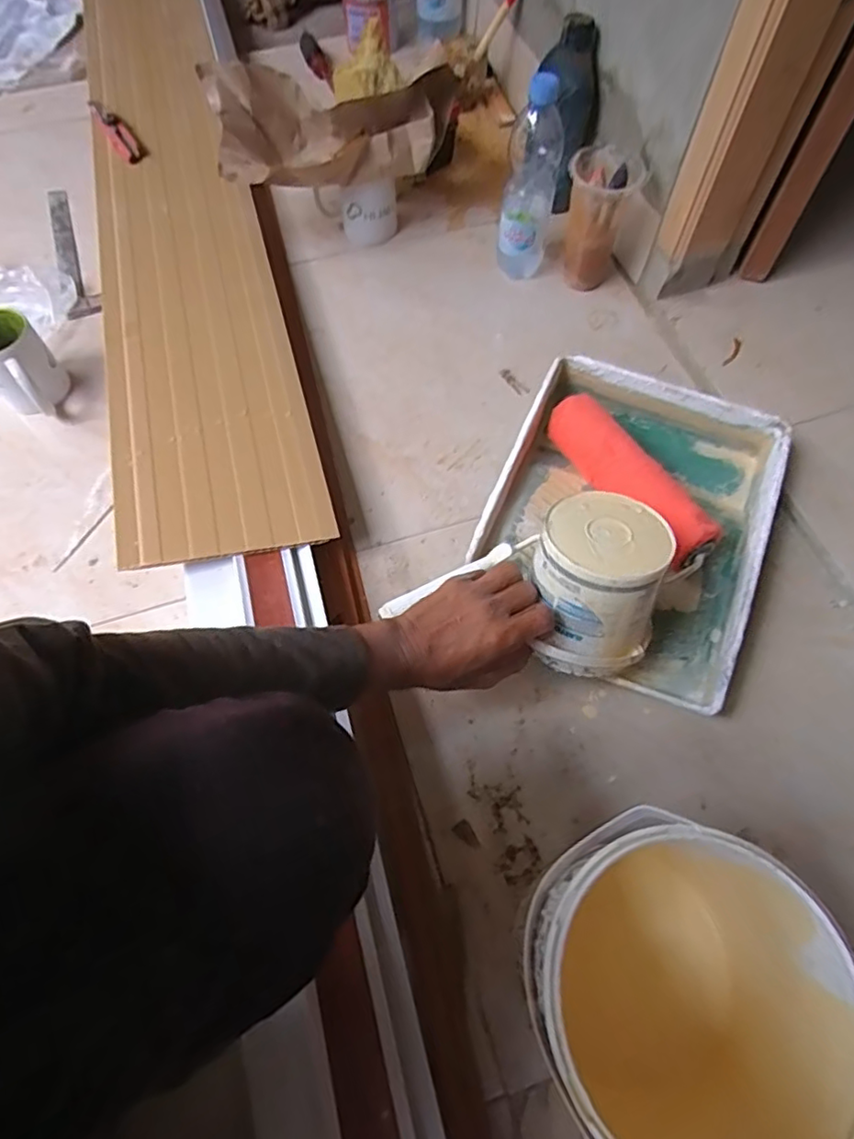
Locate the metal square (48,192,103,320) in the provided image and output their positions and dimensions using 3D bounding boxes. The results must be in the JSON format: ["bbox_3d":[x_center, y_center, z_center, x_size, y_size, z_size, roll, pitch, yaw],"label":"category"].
[{"bbox_3d":[-0.532,-0.477,0.915,0.046,0.012,0.299,-22,64,-10],"label":"metal square"}]

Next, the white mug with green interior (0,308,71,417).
[{"bbox_3d":[-0.493,-0.247,0.745,0.078,0.095,0.094,-41,69,-18],"label":"white mug with green interior"}]

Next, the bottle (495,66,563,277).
[{"bbox_3d":[0.132,-0.493,0.790,0.066,0.222,0.072,9,63,6],"label":"bottle"}]

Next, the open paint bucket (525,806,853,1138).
[{"bbox_3d":[0.158,0.280,0.419,0.172,0.185,0.183,-1,63,1],"label":"open paint bucket"}]

